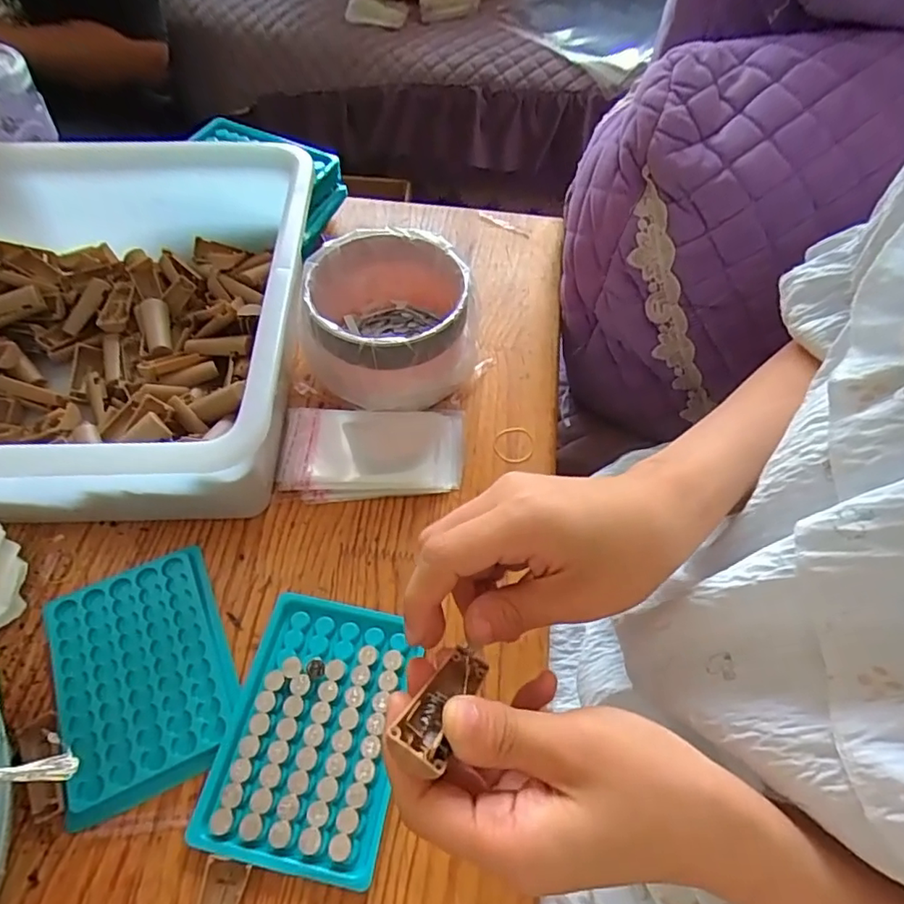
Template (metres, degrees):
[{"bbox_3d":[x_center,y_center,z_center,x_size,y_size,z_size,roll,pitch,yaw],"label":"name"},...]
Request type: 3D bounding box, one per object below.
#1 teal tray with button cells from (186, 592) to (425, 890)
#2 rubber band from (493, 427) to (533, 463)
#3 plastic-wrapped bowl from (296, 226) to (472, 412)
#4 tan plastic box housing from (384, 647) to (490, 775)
[{"bbox_3d":[-0.076,0.150,0.316,0.093,0.011,0.131,10,56,5],"label":"teal tray with button cells"},{"bbox_3d":[0.046,-0.006,0.425,0.031,0.004,0.031,1,56,-1],"label":"rubber band"},{"bbox_3d":[-0.045,-0.092,0.427,0.112,0.088,0.113,1,56,-1],"label":"plastic-wrapped bowl"},{"bbox_3d":[-0.004,0.091,0.204,0.019,0.012,0.050,26,25,15],"label":"tan plastic box housing"}]

